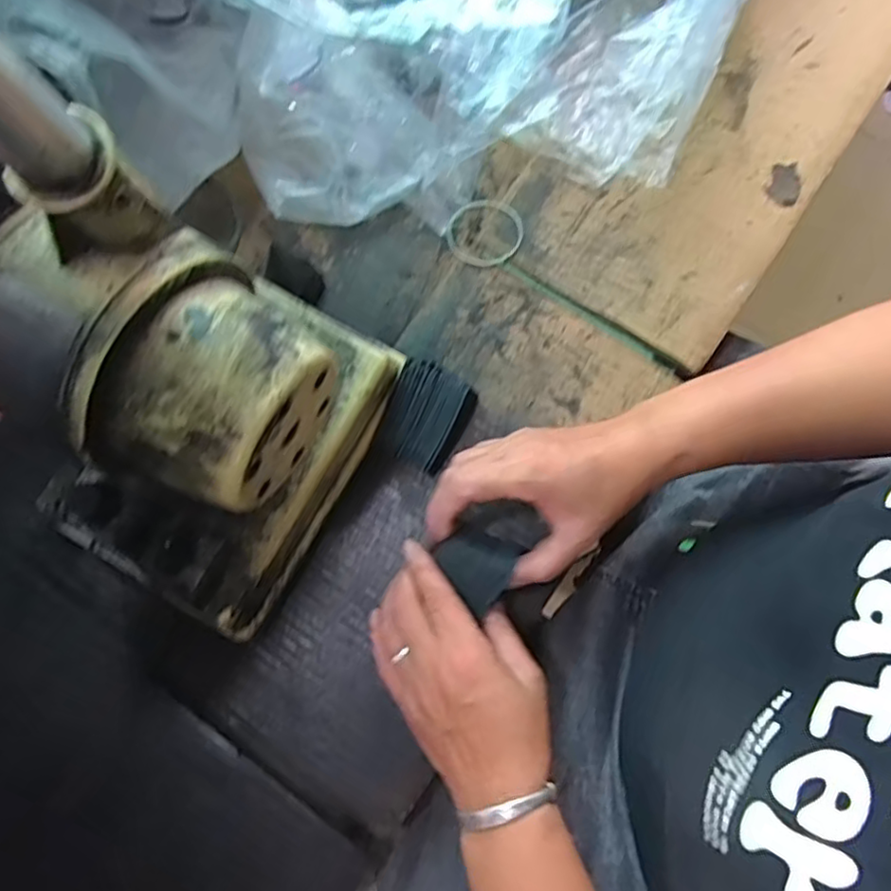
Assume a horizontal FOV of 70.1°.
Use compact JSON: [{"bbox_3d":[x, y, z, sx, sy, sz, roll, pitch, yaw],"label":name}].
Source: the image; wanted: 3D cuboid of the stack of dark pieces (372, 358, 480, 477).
[{"bbox_3d":[-0.014,-0.020,0.447,0.055,0.036,0.067,27,81,6],"label":"stack of dark pieces"}]

